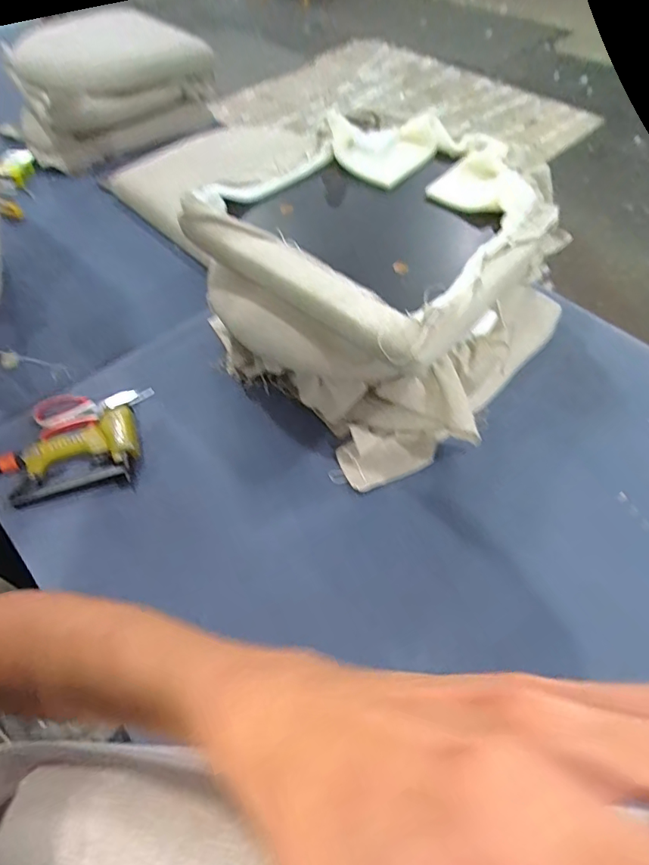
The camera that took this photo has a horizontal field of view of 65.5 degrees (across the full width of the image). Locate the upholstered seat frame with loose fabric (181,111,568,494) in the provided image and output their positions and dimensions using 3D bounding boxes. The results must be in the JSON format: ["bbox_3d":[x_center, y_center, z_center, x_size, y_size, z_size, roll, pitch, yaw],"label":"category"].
[{"bbox_3d":[0.109,-0.249,0.840,0.511,0.289,0.479,-39,63,-23],"label":"upholstered seat frame with loose fabric"}]

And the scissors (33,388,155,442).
[{"bbox_3d":[-0.401,-0.047,0.880,0.193,0.030,0.104,-23,58,-14],"label":"scissors"}]

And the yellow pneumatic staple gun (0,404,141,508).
[{"bbox_3d":[-0.426,0.049,0.804,0.249,0.047,0.122,-19,57,-12],"label":"yellow pneumatic staple gun"}]

